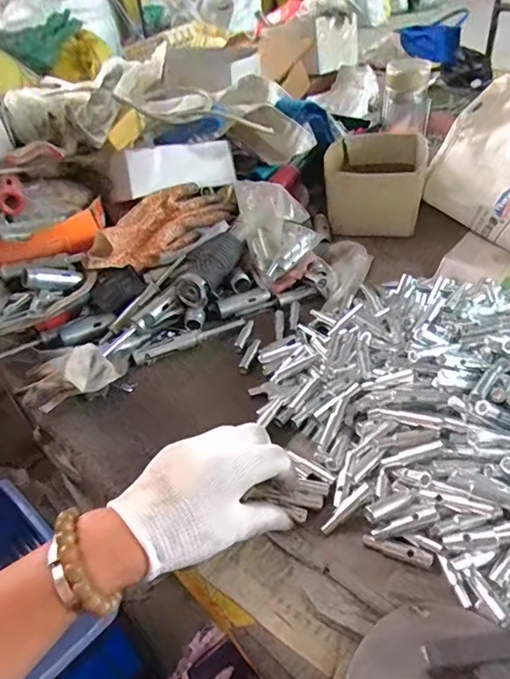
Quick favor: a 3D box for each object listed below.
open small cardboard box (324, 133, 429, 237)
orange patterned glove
[{"bbox_3d":[0.188,-0.244,0.768,0.147,0.095,0.163,3,42,12],"label":"open small cardboard box"},{"bbox_3d":[-0.118,-0.151,0.647,0.230,0.055,0.085,-25,44,-19],"label":"orange patterned glove"}]

